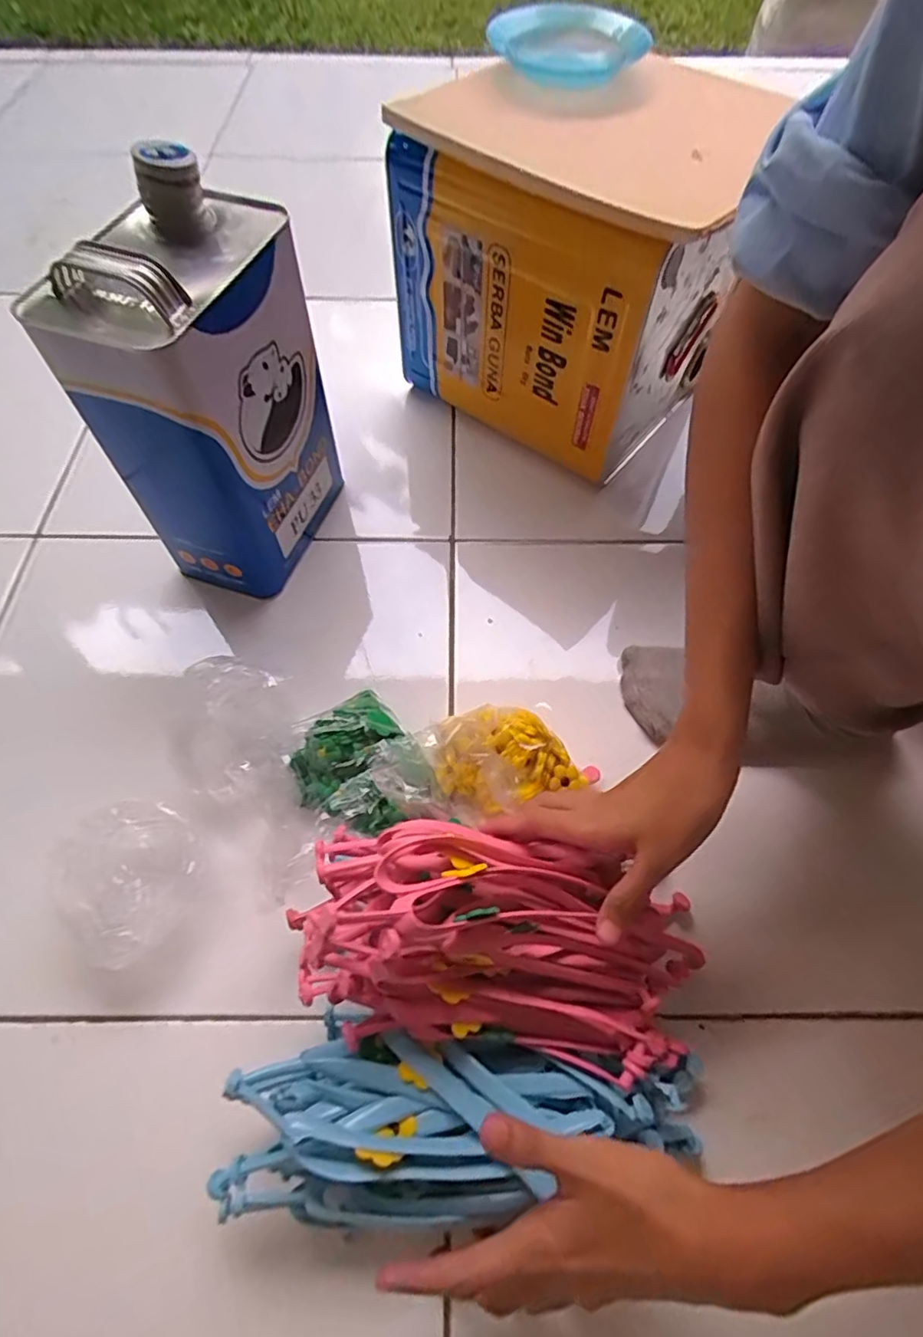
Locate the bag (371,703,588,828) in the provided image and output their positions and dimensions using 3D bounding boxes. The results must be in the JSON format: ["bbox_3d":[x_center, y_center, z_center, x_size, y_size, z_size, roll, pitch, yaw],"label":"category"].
[{"bbox_3d":[0.009,0.070,0.425,0.134,0.019,0.076,-19,79,0],"label":"bag"}]

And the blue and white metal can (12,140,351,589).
[{"bbox_3d":[-0.186,-0.200,0.449,0.100,0.258,0.154,17,63,8],"label":"blue and white metal can"}]

